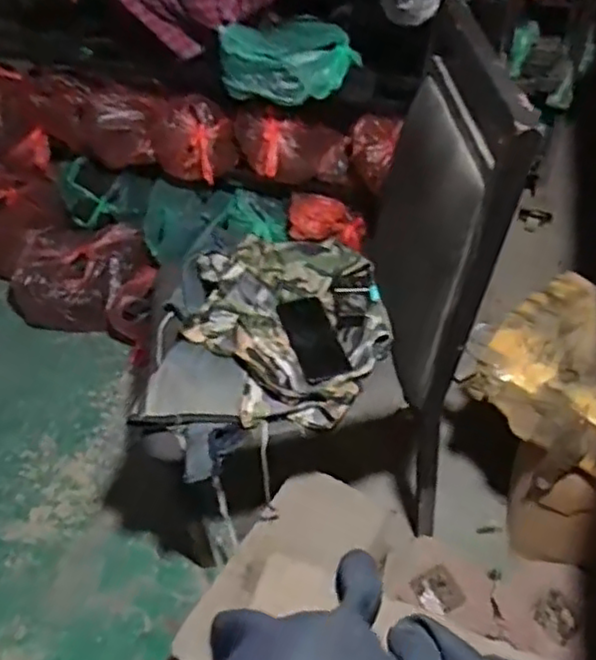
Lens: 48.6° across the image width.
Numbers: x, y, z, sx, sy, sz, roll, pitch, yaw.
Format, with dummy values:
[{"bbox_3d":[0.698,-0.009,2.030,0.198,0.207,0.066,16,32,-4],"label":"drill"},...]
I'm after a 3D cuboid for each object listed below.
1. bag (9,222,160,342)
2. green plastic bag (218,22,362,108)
[{"bbox_3d":[-0.554,-0.123,1.709,0.372,0.154,0.267,2,47,7],"label":"bag"},{"bbox_3d":[-0.011,-0.546,1.332,0.284,0.132,0.134,-12,47,-5],"label":"green plastic bag"}]

